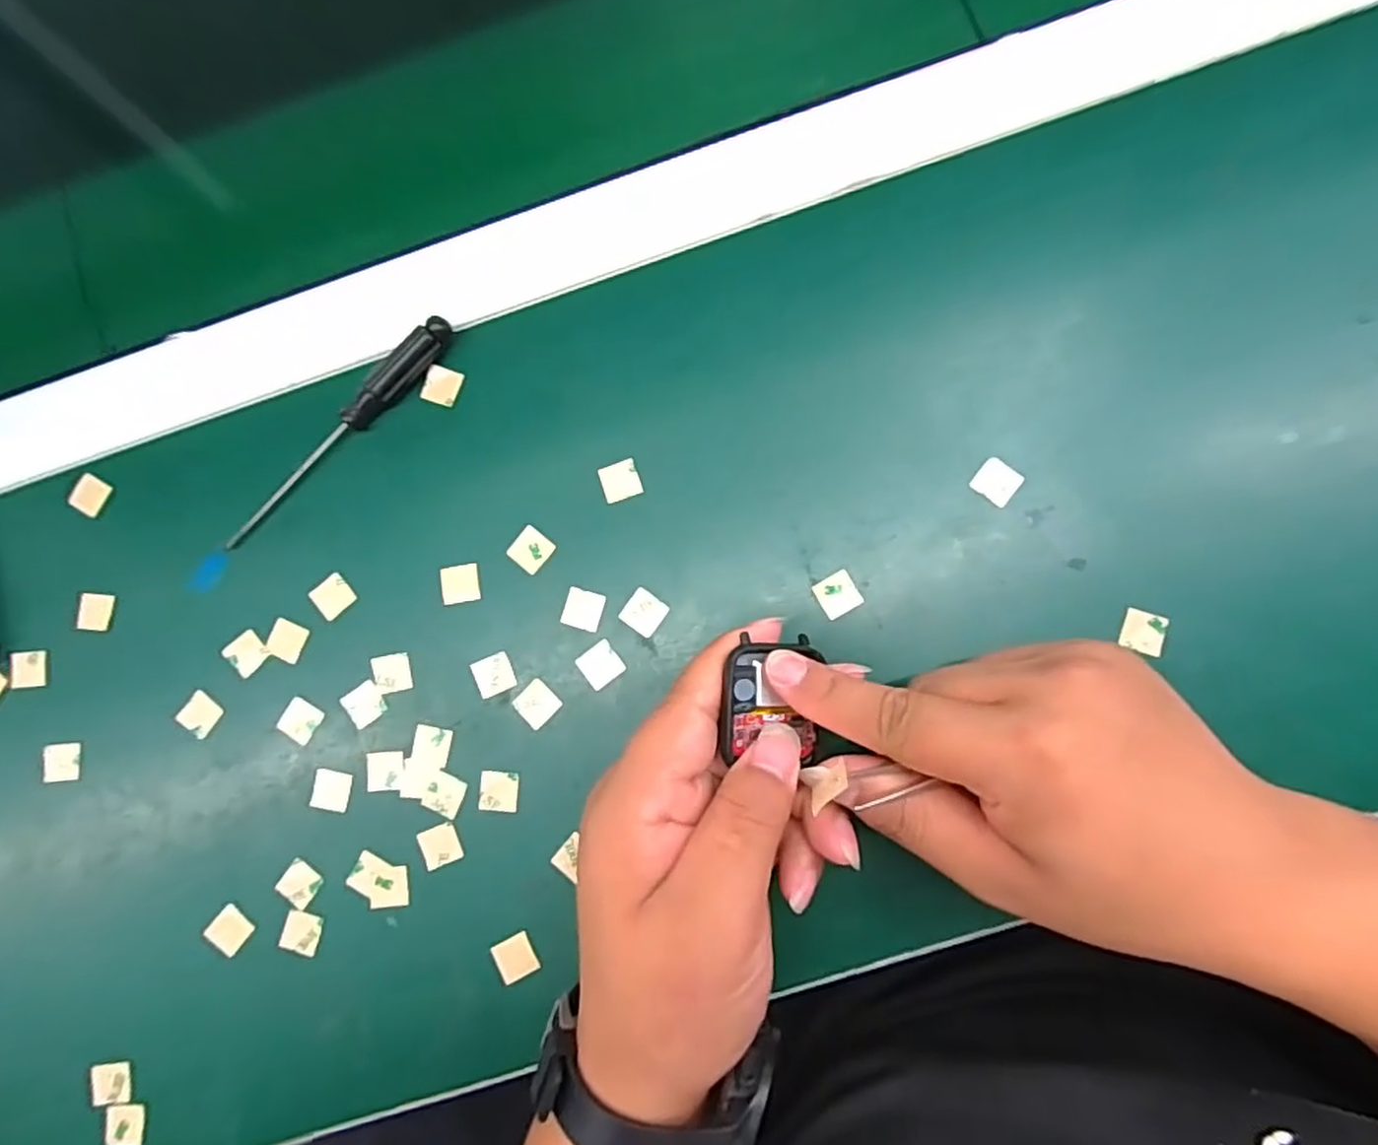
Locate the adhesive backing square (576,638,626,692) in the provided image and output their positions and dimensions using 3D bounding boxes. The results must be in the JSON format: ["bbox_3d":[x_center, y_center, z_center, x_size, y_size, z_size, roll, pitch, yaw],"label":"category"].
[{"bbox_3d":[-0.036,0.038,0.287,0.016,0.004,0.016,-37,83,-7],"label":"adhesive backing square"}]

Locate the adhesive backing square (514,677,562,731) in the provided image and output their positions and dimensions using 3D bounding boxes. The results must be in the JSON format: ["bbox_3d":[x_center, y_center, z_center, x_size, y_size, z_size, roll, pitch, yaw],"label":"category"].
[{"bbox_3d":[-0.062,0.054,0.288,0.015,0.004,0.016,41,83,7],"label":"adhesive backing square"}]

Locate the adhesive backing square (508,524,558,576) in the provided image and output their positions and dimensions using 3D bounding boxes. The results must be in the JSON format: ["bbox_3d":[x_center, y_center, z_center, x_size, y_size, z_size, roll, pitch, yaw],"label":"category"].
[{"bbox_3d":[-0.066,-0.010,0.293,0.016,0.004,0.016,38,89,7],"label":"adhesive backing square"}]

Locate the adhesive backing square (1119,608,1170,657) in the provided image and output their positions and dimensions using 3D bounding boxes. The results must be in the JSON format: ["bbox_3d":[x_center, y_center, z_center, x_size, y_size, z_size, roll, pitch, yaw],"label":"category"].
[{"bbox_3d":[0.176,0.023,0.271,0.015,0.004,0.016,16,86,13],"label":"adhesive backing square"}]

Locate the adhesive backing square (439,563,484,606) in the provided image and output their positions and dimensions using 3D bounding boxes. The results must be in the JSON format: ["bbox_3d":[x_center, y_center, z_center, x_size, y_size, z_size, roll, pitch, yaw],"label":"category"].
[{"bbox_3d":[-0.095,0.005,0.295,0.016,0.004,0.016,-8,82,-2],"label":"adhesive backing square"}]

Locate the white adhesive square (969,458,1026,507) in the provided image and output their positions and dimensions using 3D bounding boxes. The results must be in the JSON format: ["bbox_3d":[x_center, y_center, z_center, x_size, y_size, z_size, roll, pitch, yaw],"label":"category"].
[{"bbox_3d":[0.123,-0.036,0.280,0.016,0.004,0.016,38,89,7],"label":"white adhesive square"}]

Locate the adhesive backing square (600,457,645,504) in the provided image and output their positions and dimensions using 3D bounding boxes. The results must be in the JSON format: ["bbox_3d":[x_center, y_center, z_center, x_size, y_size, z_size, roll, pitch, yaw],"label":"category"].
[{"bbox_3d":[-0.028,-0.038,0.294,0.016,0.004,0.016,-16,85,0],"label":"adhesive backing square"}]

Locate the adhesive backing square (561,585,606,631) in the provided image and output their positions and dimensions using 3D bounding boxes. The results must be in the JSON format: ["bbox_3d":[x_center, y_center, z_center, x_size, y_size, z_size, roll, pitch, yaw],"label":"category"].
[{"bbox_3d":[-0.043,0.015,0.290,0.016,0.004,0.016,15,85,1],"label":"adhesive backing square"}]

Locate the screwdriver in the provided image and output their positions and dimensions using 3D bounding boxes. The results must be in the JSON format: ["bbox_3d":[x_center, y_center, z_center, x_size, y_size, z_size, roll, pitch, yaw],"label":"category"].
[{"bbox_3d":[-0.149,-0.059,0.298,0.131,0.019,0.010,-44,83,0],"label":"screwdriver"}]

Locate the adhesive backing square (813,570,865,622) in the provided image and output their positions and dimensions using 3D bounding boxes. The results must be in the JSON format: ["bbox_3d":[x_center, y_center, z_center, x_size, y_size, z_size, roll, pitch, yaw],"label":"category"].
[{"bbox_3d":[0.060,0.009,0.282,0.016,0.004,0.016,-30,83,1],"label":"adhesive backing square"}]

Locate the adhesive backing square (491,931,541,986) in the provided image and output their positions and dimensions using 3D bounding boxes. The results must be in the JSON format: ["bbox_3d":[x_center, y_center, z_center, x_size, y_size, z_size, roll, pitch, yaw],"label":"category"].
[{"bbox_3d":[-0.069,0.153,0.278,0.015,0.004,0.015,-28,80,-3],"label":"adhesive backing square"}]

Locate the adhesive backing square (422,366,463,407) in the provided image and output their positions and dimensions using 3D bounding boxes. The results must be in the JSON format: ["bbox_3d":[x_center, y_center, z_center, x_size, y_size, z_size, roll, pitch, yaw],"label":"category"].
[{"bbox_3d":[-0.107,-0.081,0.305,0.015,0.004,0.016,19,86,-4],"label":"adhesive backing square"}]

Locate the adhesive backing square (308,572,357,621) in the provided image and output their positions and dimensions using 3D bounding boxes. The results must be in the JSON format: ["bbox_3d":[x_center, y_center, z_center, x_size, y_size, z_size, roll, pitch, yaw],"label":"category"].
[{"bbox_3d":[-0.151,0.010,0.299,0.016,0.004,0.015,-41,93,-1],"label":"adhesive backing square"}]

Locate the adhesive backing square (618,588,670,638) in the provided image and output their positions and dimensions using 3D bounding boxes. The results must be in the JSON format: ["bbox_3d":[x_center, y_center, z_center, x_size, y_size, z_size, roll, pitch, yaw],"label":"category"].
[{"bbox_3d":[-0.018,0.017,0.288,0.016,0.004,0.016,36,87,3],"label":"adhesive backing square"}]

